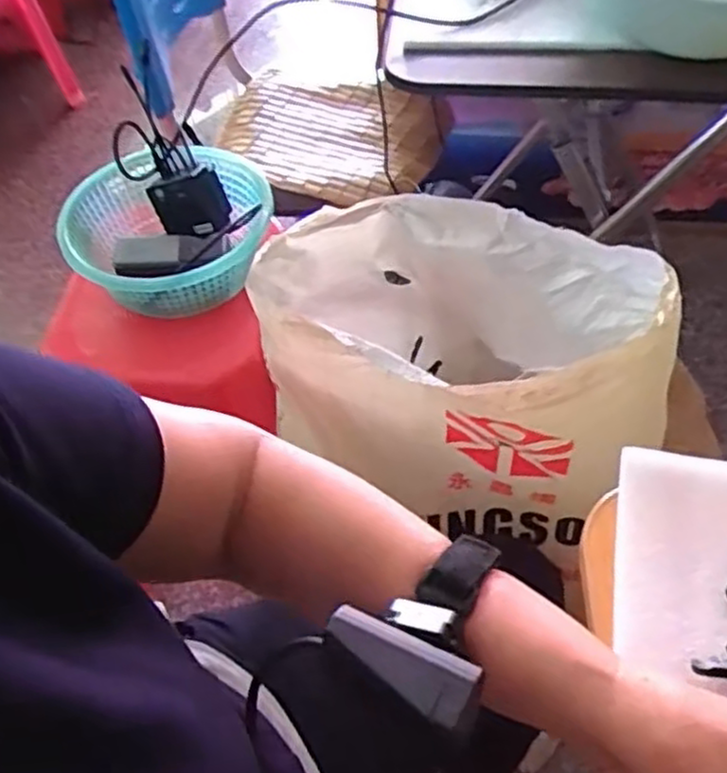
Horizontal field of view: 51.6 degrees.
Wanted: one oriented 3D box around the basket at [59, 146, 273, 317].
[{"bbox_3d":[-0.226,-0.186,0.902,0.248,0.085,0.235,-29,56,-18],"label":"basket"}]

